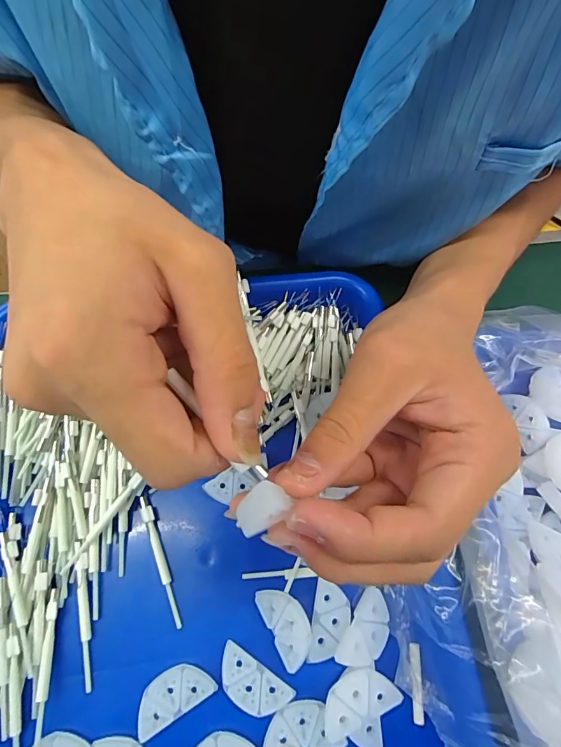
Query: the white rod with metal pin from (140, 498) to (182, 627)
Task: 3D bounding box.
[{"bbox_3d":[-0.066,0.101,0.226,0.006,0.004,0.068,-18,69,-9],"label":"white rod with metal pin"}]

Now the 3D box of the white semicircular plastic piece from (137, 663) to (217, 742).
[{"bbox_3d":[-0.053,0.156,0.202,0.038,0.004,0.019,-28,71,-13],"label":"white semicircular plastic piece"}]

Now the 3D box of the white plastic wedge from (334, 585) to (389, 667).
[{"bbox_3d":[0.045,0.130,0.210,0.019,0.005,0.037,31,70,10],"label":"white plastic wedge"}]

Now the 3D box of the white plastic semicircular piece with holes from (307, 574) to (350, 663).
[{"bbox_3d":[0.026,0.129,0.216,0.018,0.008,0.036,12,68,3],"label":"white plastic semicircular piece with holes"}]

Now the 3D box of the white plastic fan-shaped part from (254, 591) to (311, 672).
[{"bbox_3d":[0.003,0.128,0.213,0.019,0.006,0.038,-25,71,-12],"label":"white plastic fan-shaped part"}]

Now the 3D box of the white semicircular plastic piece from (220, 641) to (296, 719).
[{"bbox_3d":[-0.014,0.152,0.203,0.038,0.004,0.019,32,70,10],"label":"white semicircular plastic piece"}]

